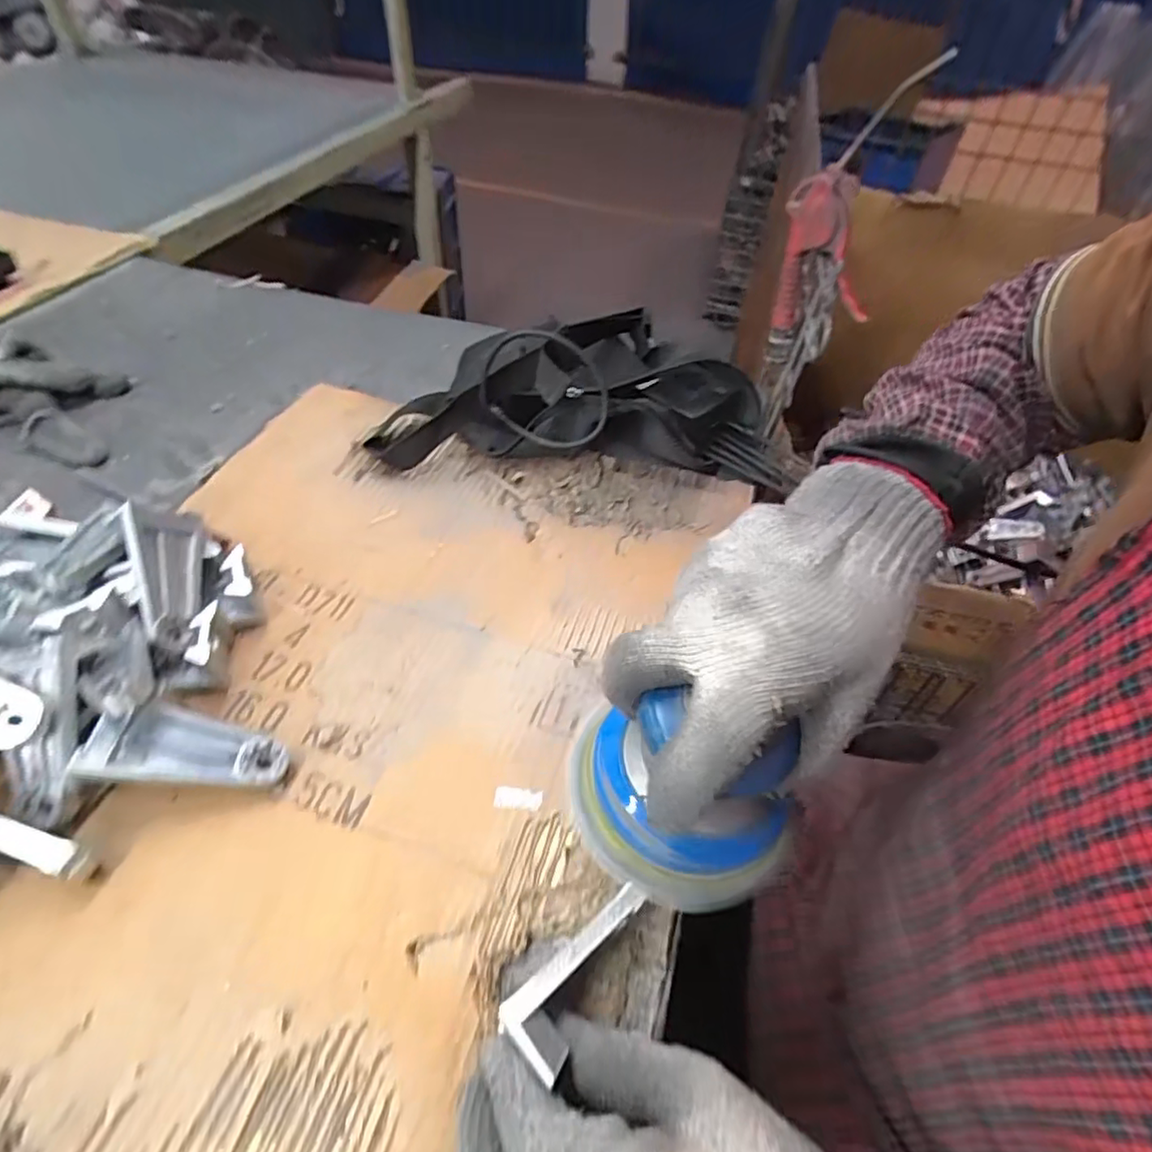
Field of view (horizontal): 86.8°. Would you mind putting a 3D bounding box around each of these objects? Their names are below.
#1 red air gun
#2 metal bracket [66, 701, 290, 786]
[{"bbox_3d":[0.228,-0.302,0.532,0.083,0.228,0.047,14,50,8],"label":"red air gun"},{"bbox_3d":[-0.200,0.090,0.317,0.090,0.012,0.037,14,47,-20],"label":"metal bracket"}]

